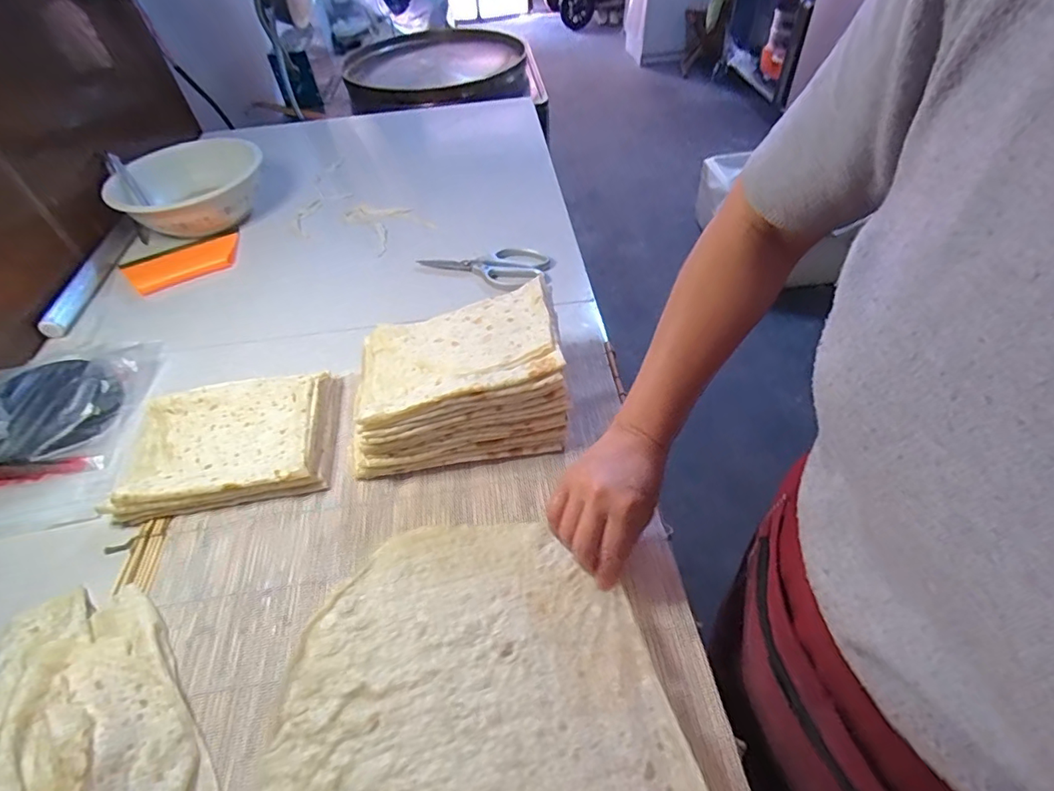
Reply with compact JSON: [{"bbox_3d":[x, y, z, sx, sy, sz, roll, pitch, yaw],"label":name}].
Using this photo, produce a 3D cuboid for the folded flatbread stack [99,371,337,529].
[{"bbox_3d":[-0.336,0.048,0.574,0.233,0.037,0.159,-10,49,-3],"label":"folded flatbread stack"}]

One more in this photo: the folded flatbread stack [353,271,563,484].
[{"bbox_3d":[-0.085,-0.025,0.568,0.233,0.114,0.174,-9,49,-3],"label":"folded flatbread stack"}]

